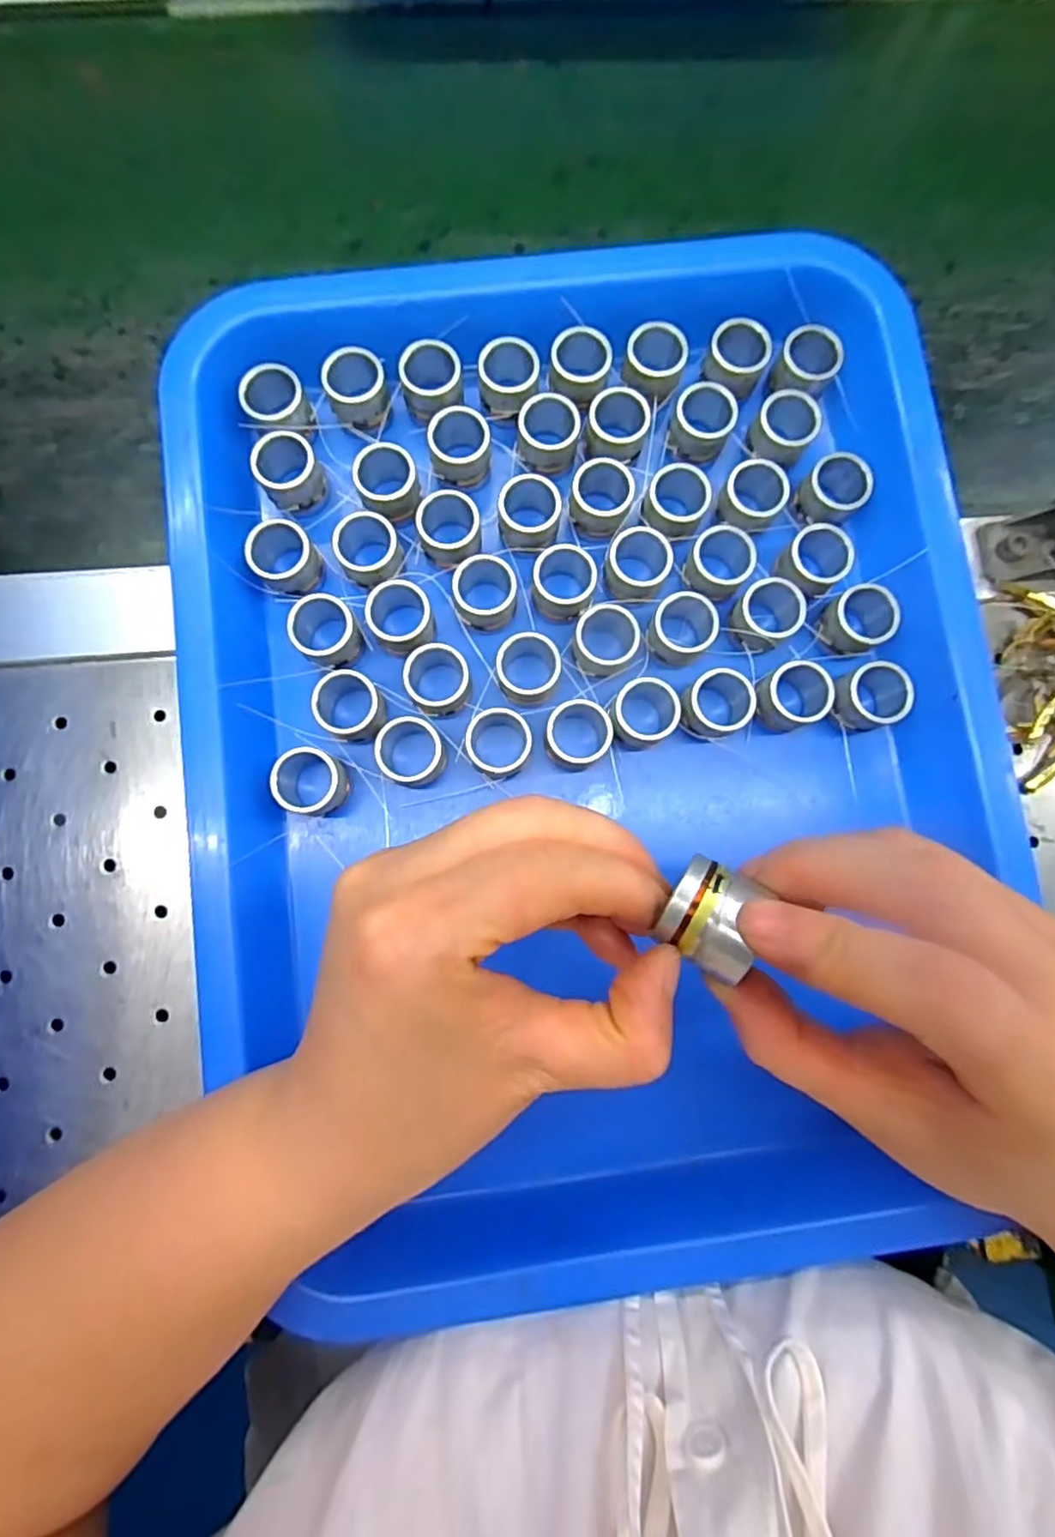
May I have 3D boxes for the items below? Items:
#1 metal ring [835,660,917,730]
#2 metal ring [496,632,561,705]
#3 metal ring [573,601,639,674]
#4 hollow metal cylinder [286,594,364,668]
[{"bbox_3d":[0.137,-0.028,0.261,0.026,0.019,0.024,0,80,-1],"label":"metal ring"},{"bbox_3d":[0.000,-0.038,0.255,0.024,0.016,0.025,0,80,-1],"label":"metal ring"},{"bbox_3d":[0.031,-0.051,0.257,0.025,0.017,0.023,0,80,-1],"label":"metal ring"},{"bbox_3d":[-0.079,-0.053,0.258,0.024,0.020,0.025,0,80,-1],"label":"hollow metal cylinder"}]

